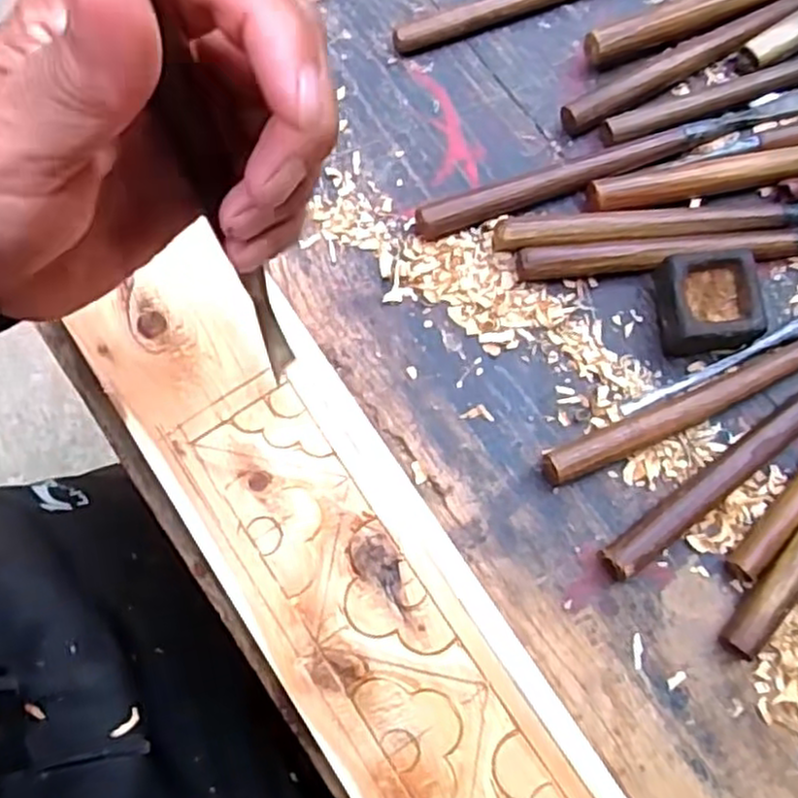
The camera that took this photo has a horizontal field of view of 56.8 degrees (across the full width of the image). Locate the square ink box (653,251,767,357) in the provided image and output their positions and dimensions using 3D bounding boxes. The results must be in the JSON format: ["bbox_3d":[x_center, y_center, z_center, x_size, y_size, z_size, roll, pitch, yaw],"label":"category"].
[{"bbox_3d":[0.159,-0.050,0.383,0.049,0.026,0.047,-9,77,-1],"label":"square ink box"}]

